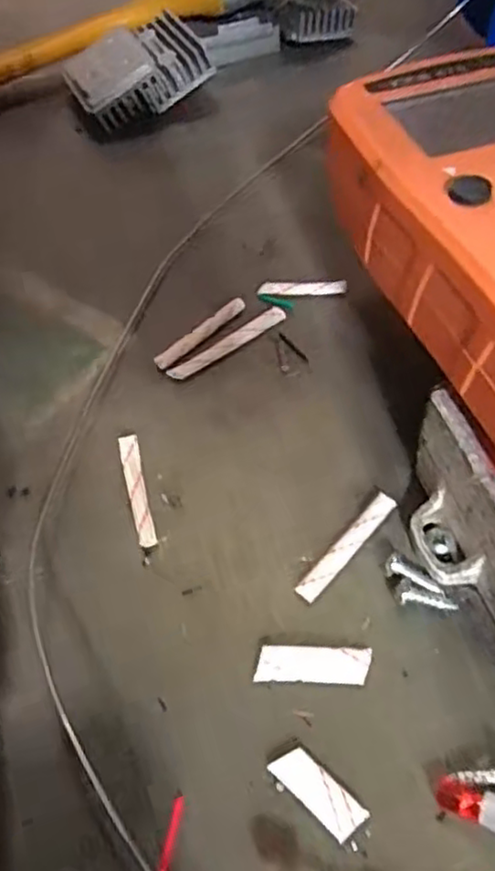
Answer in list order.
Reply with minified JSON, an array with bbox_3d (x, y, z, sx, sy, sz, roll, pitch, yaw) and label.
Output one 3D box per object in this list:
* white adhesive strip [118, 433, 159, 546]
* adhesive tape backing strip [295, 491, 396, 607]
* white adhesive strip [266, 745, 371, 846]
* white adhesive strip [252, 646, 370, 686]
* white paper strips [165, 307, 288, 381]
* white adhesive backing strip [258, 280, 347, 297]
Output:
[{"bbox_3d":[-0.029,0.014,0.178,0.005,0.005,0.033,-14,53,-5],"label":"white adhesive strip"},{"bbox_3d":[0.024,0.026,0.166,0.005,0.004,0.034,34,63,26],"label":"adhesive tape backing strip"},{"bbox_3d":[0.014,0.070,0.136,0.019,0.004,0.007,35,63,27],"label":"white adhesive strip"},{"bbox_3d":[0.014,0.050,0.149,0.025,0.004,0.007,-1,53,4],"label":"white adhesive strip"},{"bbox_3d":[-0.006,-0.029,0.210,0.042,0.004,0.004,-32,57,-17],"label":"white paper strips"},{"bbox_3d":[0.018,-0.048,0.222,0.028,0.004,0.005,-1,54,5],"label":"white adhesive backing strip"}]

